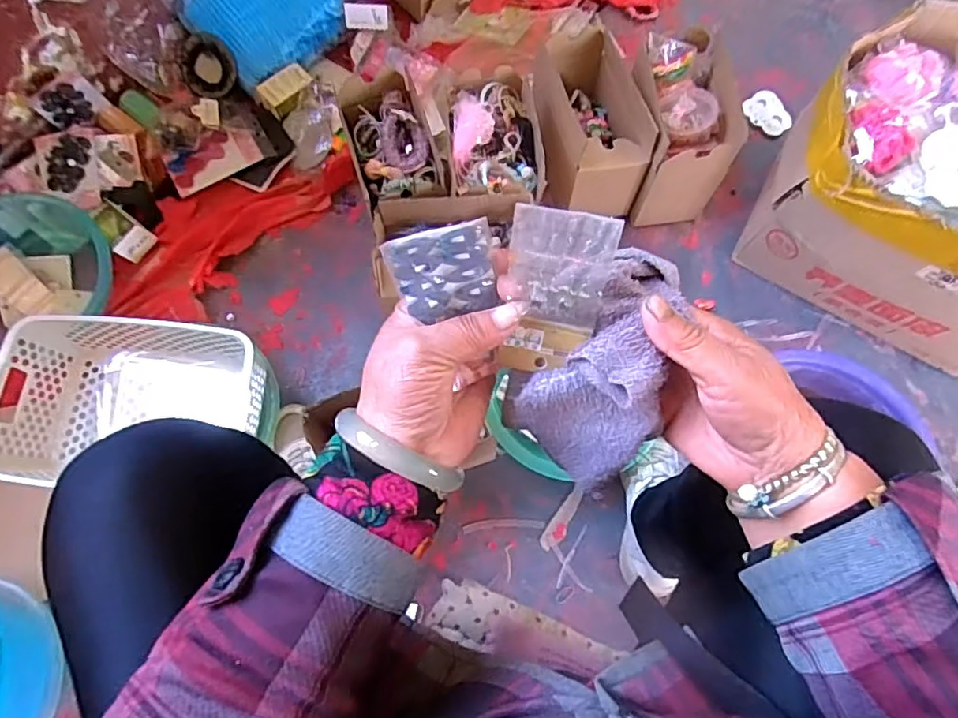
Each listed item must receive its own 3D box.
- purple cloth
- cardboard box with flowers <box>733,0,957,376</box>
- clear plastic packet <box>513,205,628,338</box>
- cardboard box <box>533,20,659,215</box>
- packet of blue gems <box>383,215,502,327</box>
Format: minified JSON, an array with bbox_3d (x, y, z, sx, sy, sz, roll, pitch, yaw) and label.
[{"bbox_3d":[0.062,0.013,0.308,0.075,0.054,0.138,17,110,4],"label":"purple cloth"},{"bbox_3d":[0.603,-0.224,0.755,0.375,0.245,0.340,30,74,8],"label":"cardboard box with flowers"},{"bbox_3d":[0.039,-0.042,0.284,0.048,0.069,0.009,5,48,2],"label":"clear plastic packet"},{"bbox_3d":[0.155,-0.334,0.837,0.123,0.181,0.194,-10,72,-4],"label":"cardboard box"},{"bbox_3d":[-0.018,-0.044,0.296,0.052,0.051,0.005,-11,41,5],"label":"packet of blue gems"}]

